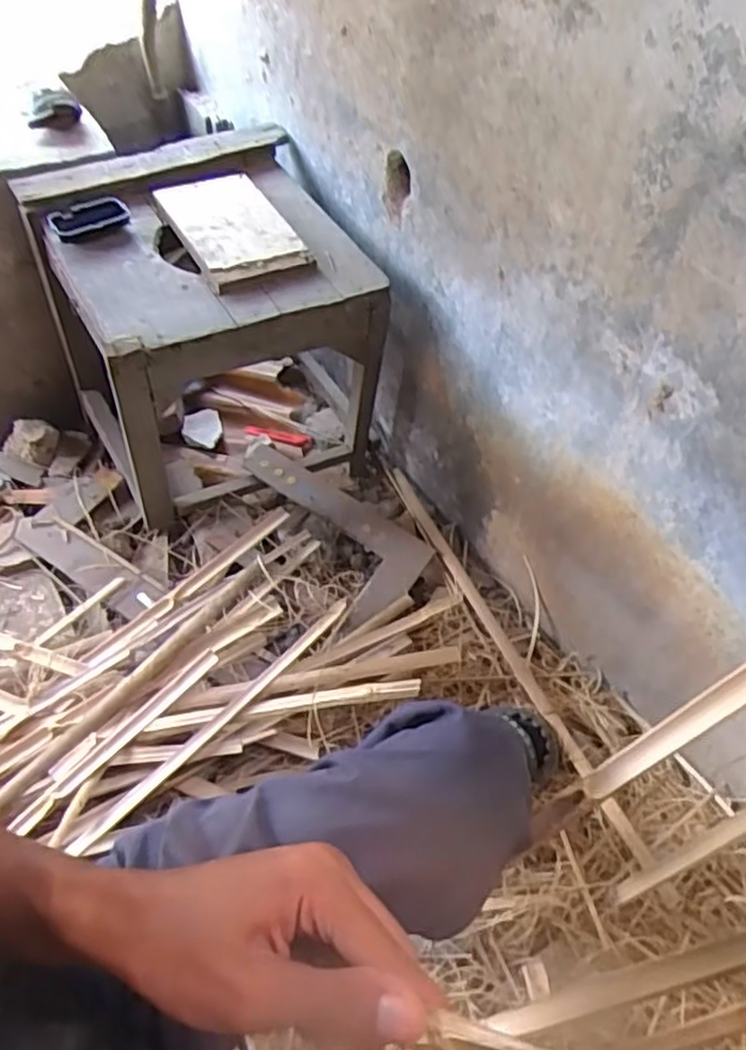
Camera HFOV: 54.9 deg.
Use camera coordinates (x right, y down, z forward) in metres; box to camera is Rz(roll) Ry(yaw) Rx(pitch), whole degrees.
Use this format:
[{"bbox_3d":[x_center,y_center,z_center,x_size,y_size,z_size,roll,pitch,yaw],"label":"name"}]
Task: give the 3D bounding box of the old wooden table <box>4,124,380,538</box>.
[{"bbox_3d":[-0.266,-0.320,1.231,0.467,0.437,0.464,-20,56,-17],"label":"old wooden table"}]

